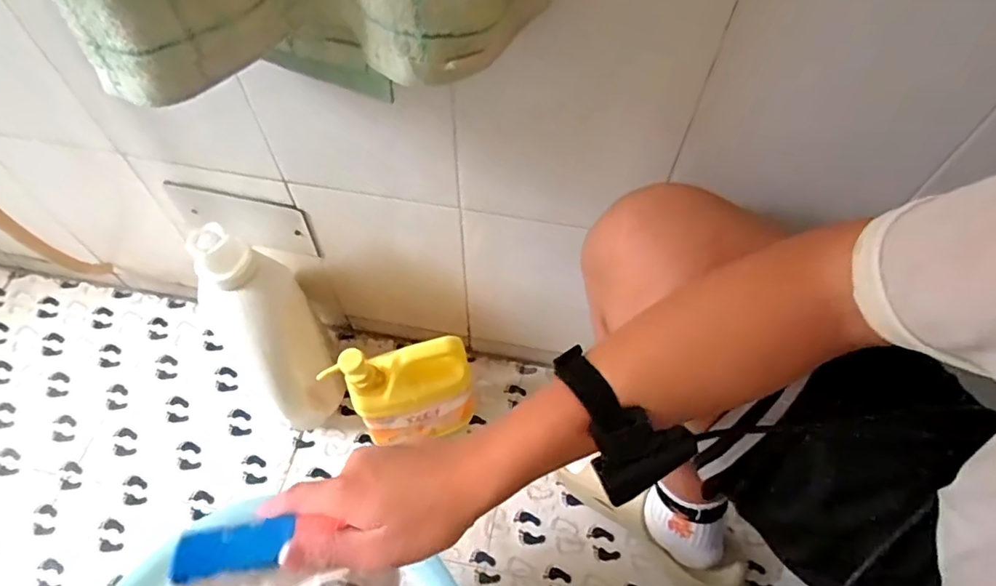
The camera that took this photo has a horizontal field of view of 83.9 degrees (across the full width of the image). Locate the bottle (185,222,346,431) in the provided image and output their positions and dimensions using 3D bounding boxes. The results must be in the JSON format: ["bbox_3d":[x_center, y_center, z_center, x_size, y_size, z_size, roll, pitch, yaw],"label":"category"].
[{"bbox_3d":[-0.274,0.044,0.681,0.125,0.298,0.113,-42,42,-24],"label":"bottle"}]

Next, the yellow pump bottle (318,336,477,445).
[{"bbox_3d":[-0.116,0.142,0.732,0.163,0.257,0.067,-5,58,-6],"label":"yellow pump bottle"}]

